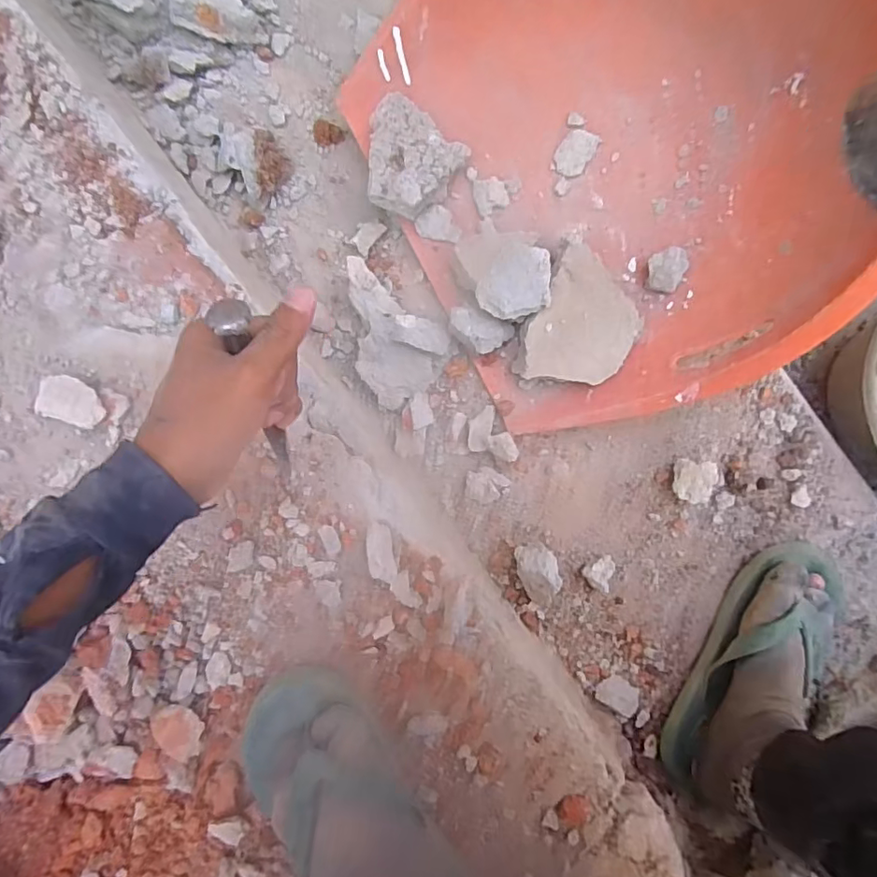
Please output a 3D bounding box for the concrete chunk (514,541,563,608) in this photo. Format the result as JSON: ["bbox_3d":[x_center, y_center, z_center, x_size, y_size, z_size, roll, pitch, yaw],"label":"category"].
[{"bbox_3d":[0.103,0.139,0.559,0.041,0.035,0.065,-14,89,4],"label":"concrete chunk"}]

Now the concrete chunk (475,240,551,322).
[{"bbox_3d":[0.072,-0.146,0.517,0.064,0.018,0.068,10,91,4],"label":"concrete chunk"}]

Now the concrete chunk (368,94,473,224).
[{"bbox_3d":[-0.032,-0.265,0.537,0.089,0.044,0.090,34,92,3],"label":"concrete chunk"}]

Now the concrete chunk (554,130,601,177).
[{"bbox_3d":[0.134,-0.279,0.540,0.032,0.005,0.042,34,106,7],"label":"concrete chunk"}]

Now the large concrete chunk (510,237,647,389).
[{"bbox_3d":[0.140,-0.105,0.536,0.096,0.033,0.125,29,92,3],"label":"large concrete chunk"}]

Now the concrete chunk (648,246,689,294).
[{"bbox_3d":[0.222,-0.163,0.540,0.035,0.023,0.042,0,90,4],"label":"concrete chunk"}]

